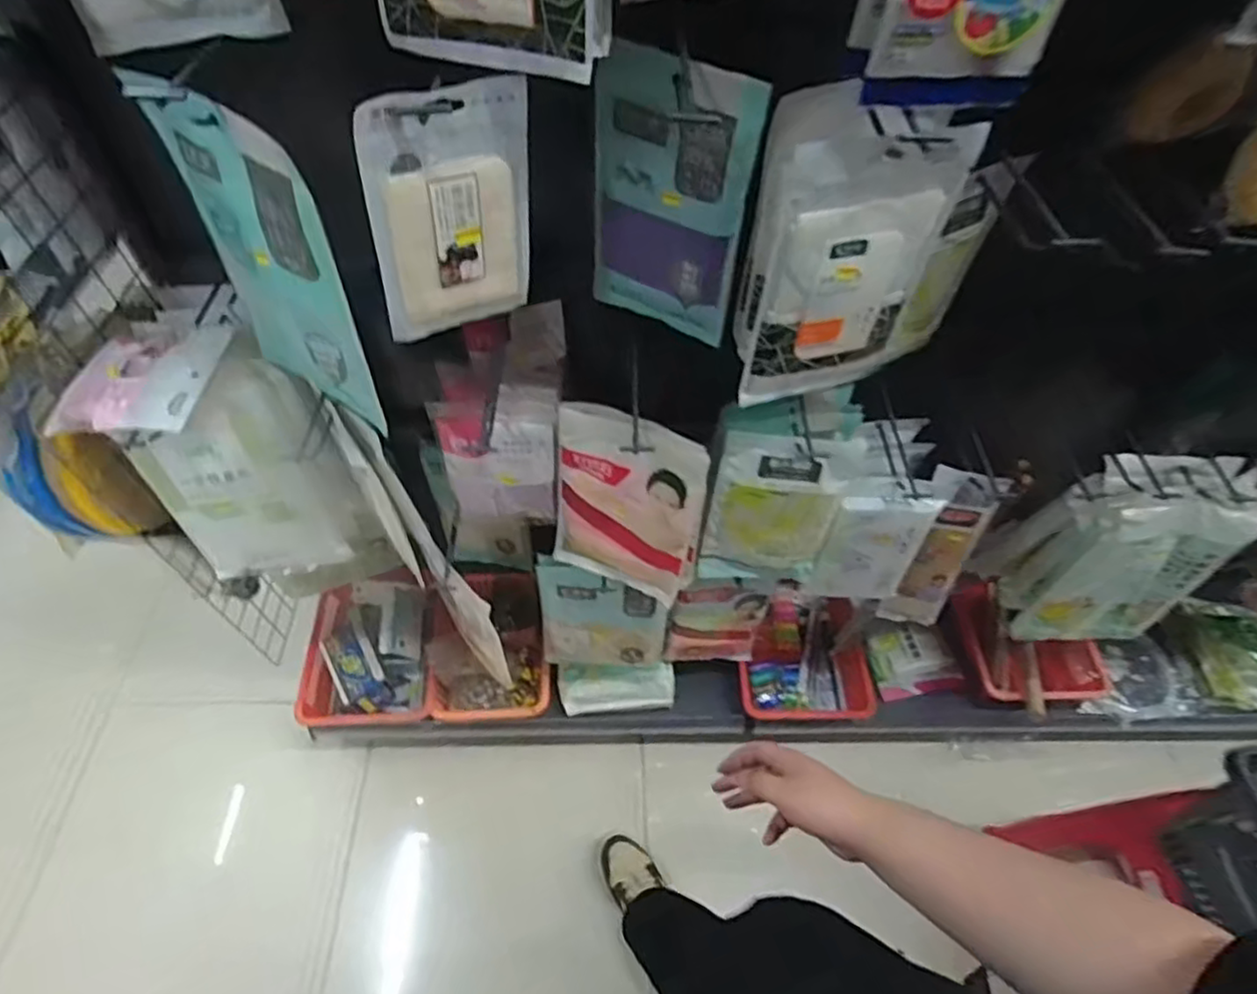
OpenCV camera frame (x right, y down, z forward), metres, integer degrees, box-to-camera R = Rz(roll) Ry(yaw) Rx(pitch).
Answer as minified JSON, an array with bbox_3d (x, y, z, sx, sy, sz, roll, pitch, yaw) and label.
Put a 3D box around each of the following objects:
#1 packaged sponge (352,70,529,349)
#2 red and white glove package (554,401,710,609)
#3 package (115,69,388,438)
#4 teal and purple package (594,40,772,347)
[{"bbox_3d":[-0.137,-0.219,0.538,0.136,0.191,0.013,-27,59,-20],"label":"packaged sponge"},{"bbox_3d":[-0.003,0.015,0.870,0.194,0.288,0.026,19,45,14],"label":"red and white glove package"},{"bbox_3d":[-0.318,-0.205,0.604,0.190,0.282,0.020,30,58,18],"label":"package"},{"bbox_3d":[0.037,-0.288,0.675,0.163,0.263,0.017,25,57,16],"label":"teal and purple package"}]

